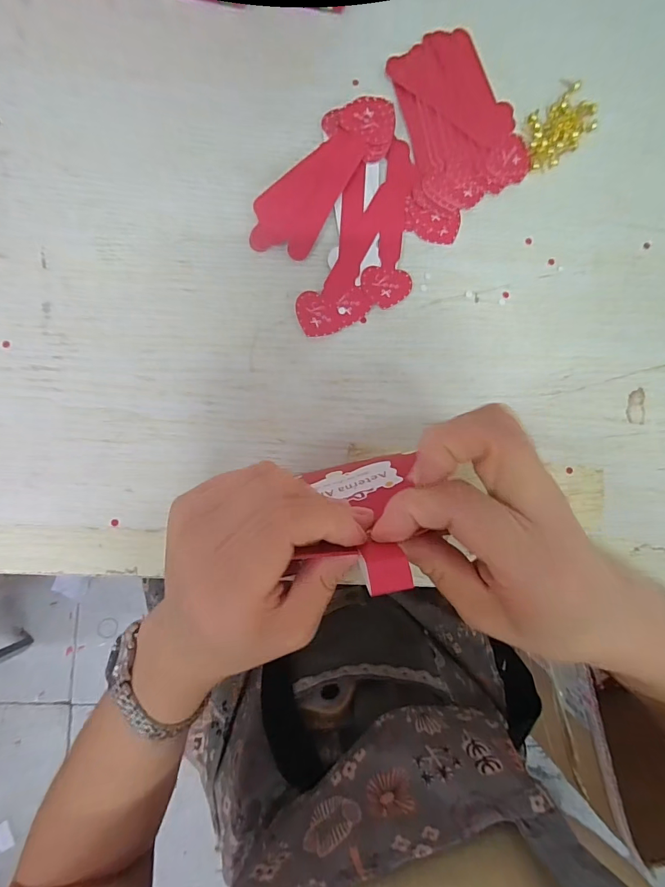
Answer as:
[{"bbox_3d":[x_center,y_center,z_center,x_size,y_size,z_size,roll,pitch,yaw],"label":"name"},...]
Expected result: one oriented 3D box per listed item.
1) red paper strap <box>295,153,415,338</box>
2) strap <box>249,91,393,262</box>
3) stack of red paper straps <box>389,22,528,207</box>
[{"bbox_3d":[0.016,-0.141,0.296,0.032,0.004,0.144,26,85,-1],"label":"red paper strap"},{"bbox_3d":[-0.006,-0.188,0.296,0.046,0.008,0.133,37,85,0],"label":"strap"},{"bbox_3d":[0.093,-0.237,0.306,0.081,0.004,0.128,-15,87,-4],"label":"stack of red paper straps"}]

